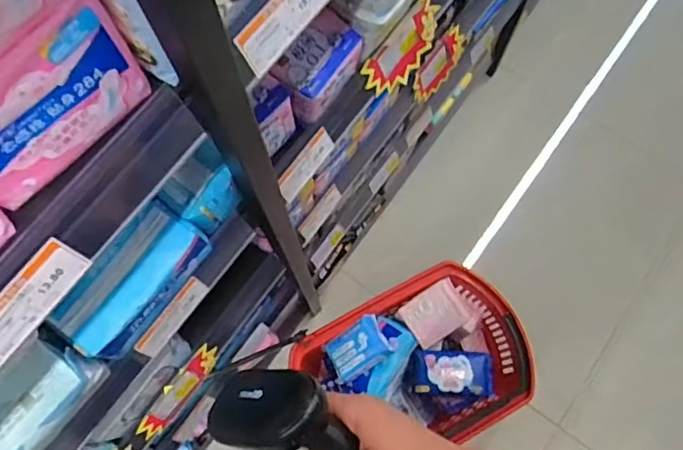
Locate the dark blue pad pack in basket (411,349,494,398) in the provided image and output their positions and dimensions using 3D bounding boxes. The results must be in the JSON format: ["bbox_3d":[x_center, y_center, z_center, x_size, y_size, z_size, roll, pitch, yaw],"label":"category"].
[{"bbox_3d":[0.230,0.311,1.161,0.169,0.052,0.088,-1,76,16],"label":"dark blue pad pack in basket"}]

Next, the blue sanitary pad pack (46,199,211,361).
[{"bbox_3d":[-0.210,0.058,0.564,0.063,0.075,0.152,33,75,9],"label":"blue sanitary pad pack"}]

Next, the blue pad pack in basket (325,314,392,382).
[{"bbox_3d":[0.034,0.255,1.140,0.123,0.051,0.089,-31,75,-9],"label":"blue pad pack in basket"}]

